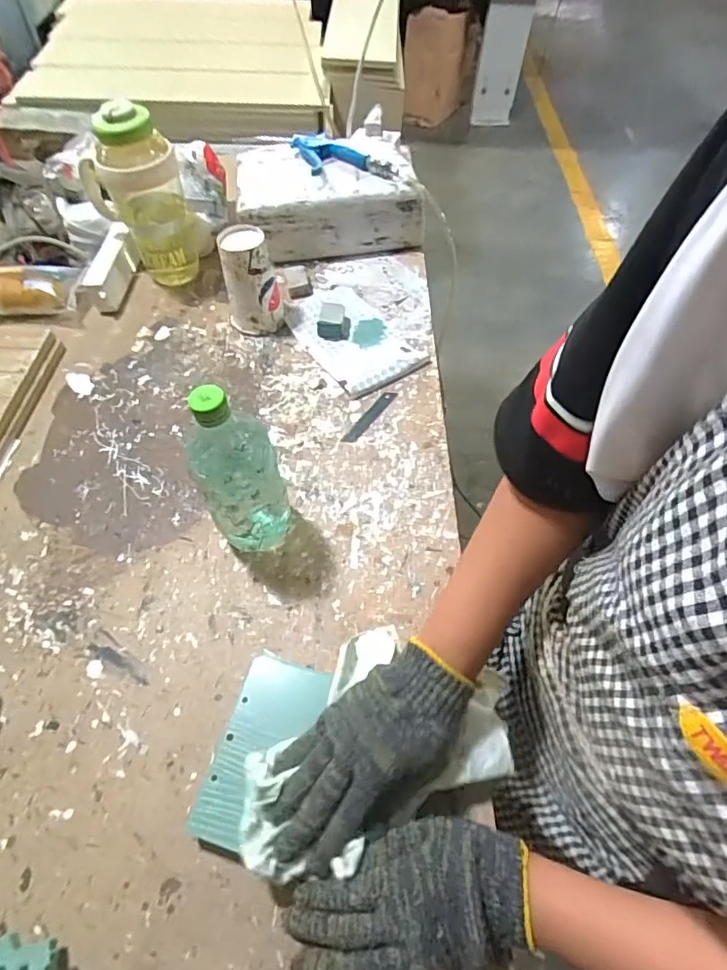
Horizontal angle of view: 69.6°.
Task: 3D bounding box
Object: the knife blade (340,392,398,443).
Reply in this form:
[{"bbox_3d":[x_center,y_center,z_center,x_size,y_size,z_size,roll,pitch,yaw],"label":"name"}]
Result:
[{"bbox_3d":[0.008,-0.087,0.669,0.017,0.004,0.098,32,66,21],"label":"knife blade"}]

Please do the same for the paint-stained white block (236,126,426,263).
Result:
[{"bbox_3d":[-0.059,-0.500,0.888,0.285,0.101,0.250,-6,57,-1],"label":"paint-stained white block"}]

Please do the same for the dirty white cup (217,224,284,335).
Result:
[{"bbox_3d":[-0.158,-0.283,0.735,0.079,0.125,0.075,-12,57,-5],"label":"dirty white cup"}]

